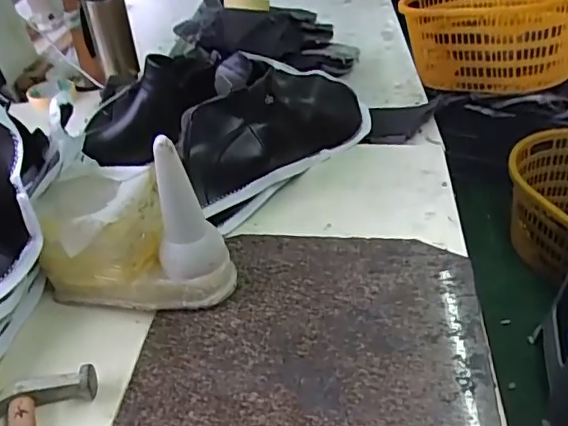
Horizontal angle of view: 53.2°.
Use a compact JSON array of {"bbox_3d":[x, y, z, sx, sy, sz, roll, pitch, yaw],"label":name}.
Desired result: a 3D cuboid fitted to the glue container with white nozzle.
[{"bbox_3d":[-0.161,0.008,0.606,0.213,0.162,0.104,9,41,15],"label":"glue container with white nozzle"}]

